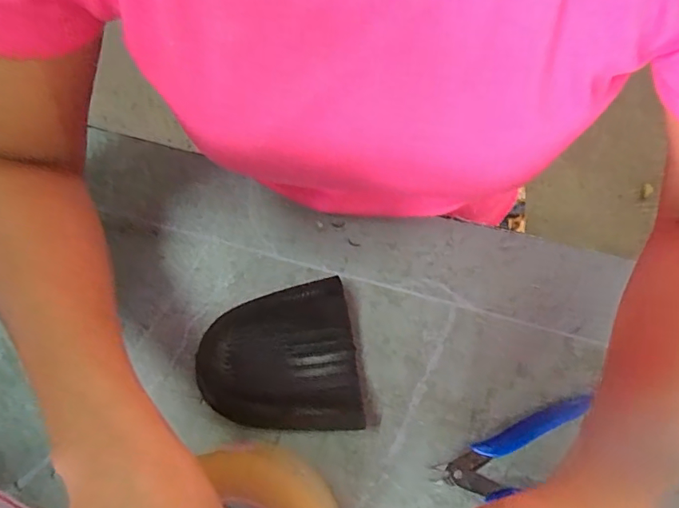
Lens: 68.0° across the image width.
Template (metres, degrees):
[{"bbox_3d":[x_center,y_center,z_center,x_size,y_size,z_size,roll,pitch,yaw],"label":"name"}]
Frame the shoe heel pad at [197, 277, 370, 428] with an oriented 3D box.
[{"bbox_3d":[-0.042,0.071,0.343,0.103,0.029,0.093,-6,78,0],"label":"shoe heel pad"}]

